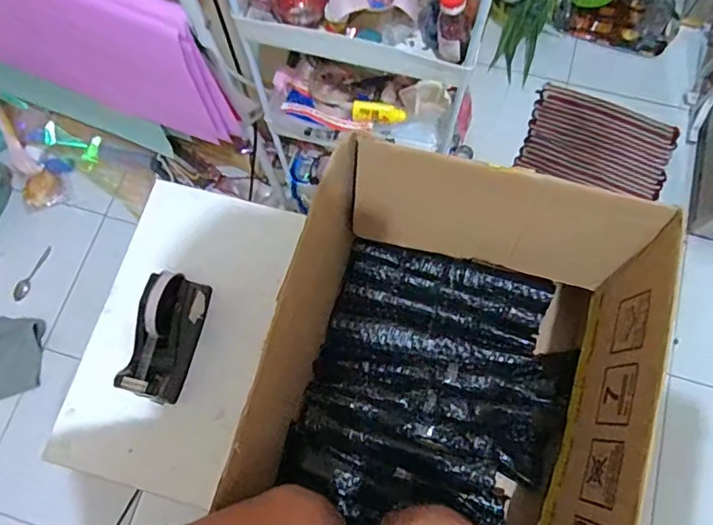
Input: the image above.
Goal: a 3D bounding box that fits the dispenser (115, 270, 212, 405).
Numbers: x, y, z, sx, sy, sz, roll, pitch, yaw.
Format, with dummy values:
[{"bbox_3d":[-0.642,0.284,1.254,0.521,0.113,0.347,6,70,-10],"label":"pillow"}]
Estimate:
[{"bbox_3d":[-0.241,0.093,0.664,0.055,0.091,0.150,12,73,6],"label":"dispenser"}]

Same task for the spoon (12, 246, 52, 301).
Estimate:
[{"bbox_3d":[-0.919,0.029,1.509,0.036,0.020,0.169,20,74,8],"label":"spoon"}]

